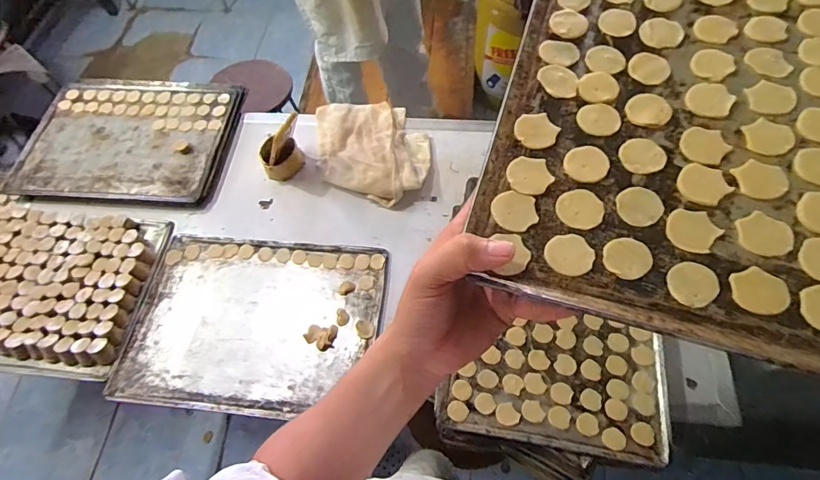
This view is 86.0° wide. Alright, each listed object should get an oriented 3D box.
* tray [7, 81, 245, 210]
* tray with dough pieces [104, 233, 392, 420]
[{"bbox_3d":[-0.650,-0.242,1.034,0.477,0.037,0.362,4,63,2],"label":"tray"},{"bbox_3d":[-0.297,0.150,0.823,0.423,0.031,0.324,5,63,3],"label":"tray with dough pieces"}]

